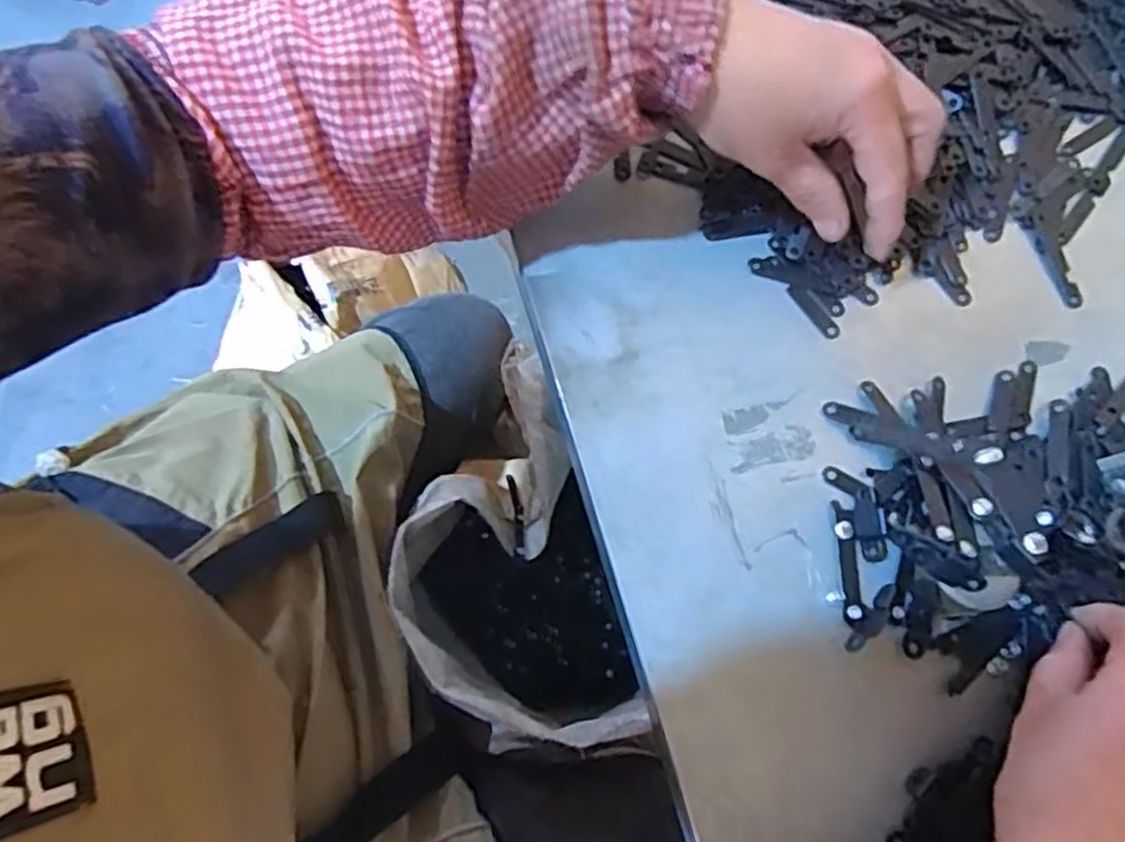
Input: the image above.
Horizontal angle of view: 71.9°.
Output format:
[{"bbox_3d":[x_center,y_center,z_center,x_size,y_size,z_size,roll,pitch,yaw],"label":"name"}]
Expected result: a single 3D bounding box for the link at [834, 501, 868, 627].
[{"bbox_3d":[0.130,0.064,0.350,0.009,0.004,0.054,1,73,2],"label":"link"}]

